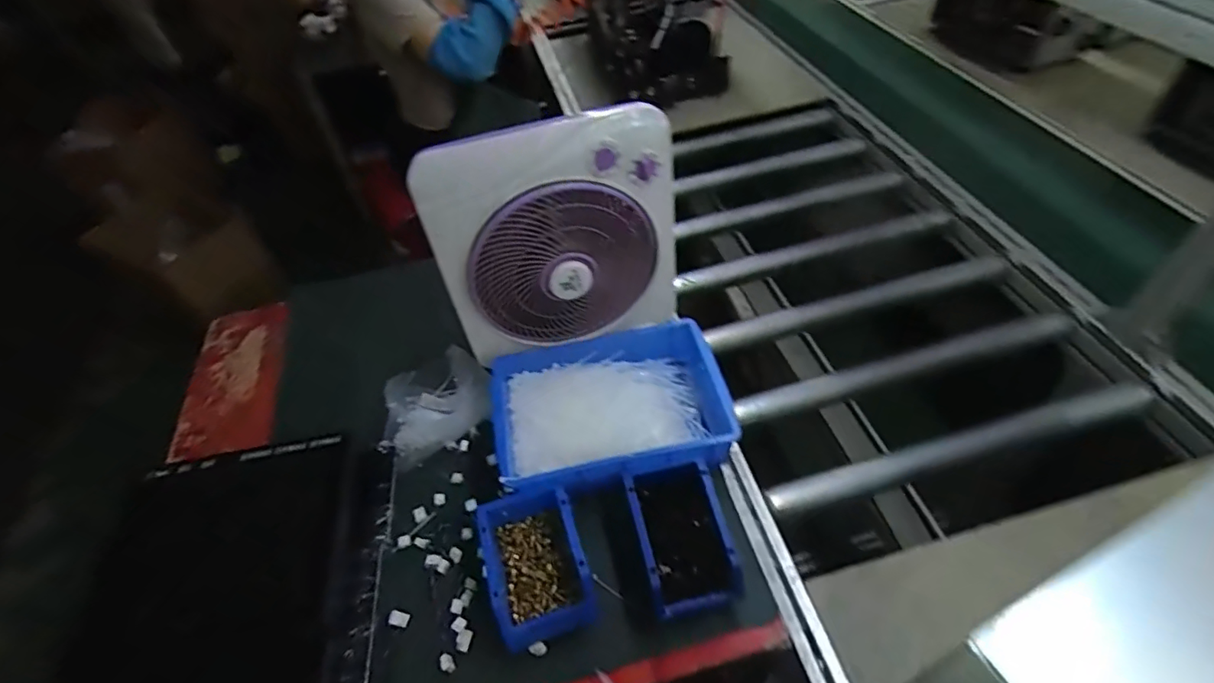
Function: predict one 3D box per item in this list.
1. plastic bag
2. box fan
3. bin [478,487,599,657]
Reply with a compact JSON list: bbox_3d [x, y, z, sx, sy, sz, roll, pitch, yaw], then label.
[{"bbox_3d":[-0.256,0.087,0.820,0.170,0.052,0.166,-33,54,-21],"label":"plastic bag"},{"bbox_3d":[-0.061,-0.133,0.750,0.319,0.296,0.089,-22,50,-12],"label":"box fan"},{"bbox_3d":[-0.079,0.255,0.642,0.109,0.069,0.154,-16,50,-7],"label":"bin"}]

